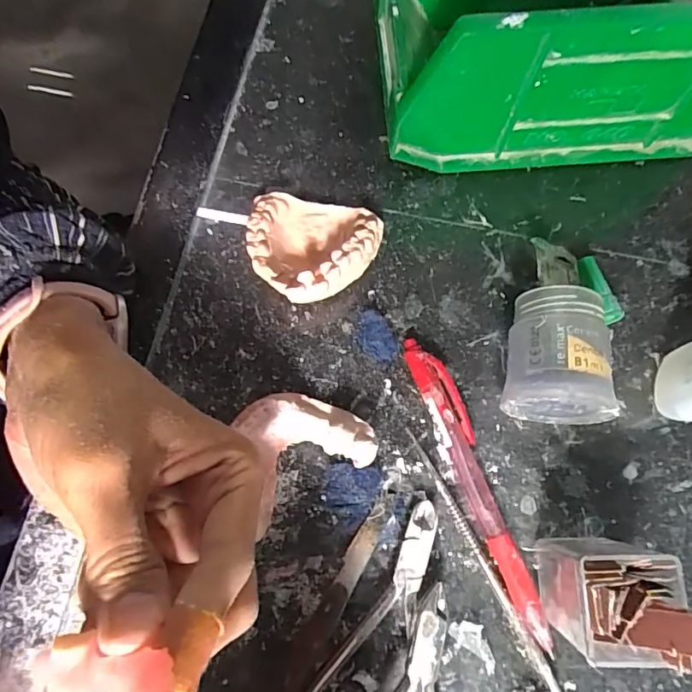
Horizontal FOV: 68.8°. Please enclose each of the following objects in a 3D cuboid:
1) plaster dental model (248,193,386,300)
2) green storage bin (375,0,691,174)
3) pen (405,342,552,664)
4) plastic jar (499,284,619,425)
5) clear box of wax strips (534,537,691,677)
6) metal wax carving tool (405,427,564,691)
[{"bbox_3d":[-0.017,-0.047,0.242,0.061,0.029,0.054,11,76,4],"label":"plaster dental model"},{"bbox_3d":[0.102,-0.152,0.236,0.164,0.090,0.099,-4,75,0],"label":"green storage bin"},{"bbox_3d":[0.057,0.059,0.221,0.017,0.011,0.133,-21,76,-4],"label":"pen"},{"bbox_3d":[0.090,0.004,0.219,0.042,0.043,0.052,10,76,3],"label":"plastic jar"},{"bbox_3d":[0.098,0.089,0.184,0.044,0.067,0.044,4,75,2],"label":"clear box of wax strips"},{"bbox_3d":[0.066,0.104,0.211,0.006,0.007,0.151,-27,77,-6],"label":"metal wax carving tool"}]

